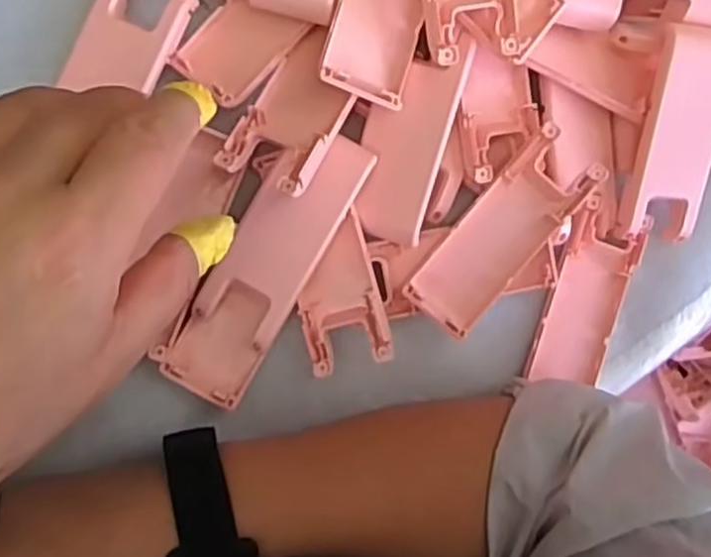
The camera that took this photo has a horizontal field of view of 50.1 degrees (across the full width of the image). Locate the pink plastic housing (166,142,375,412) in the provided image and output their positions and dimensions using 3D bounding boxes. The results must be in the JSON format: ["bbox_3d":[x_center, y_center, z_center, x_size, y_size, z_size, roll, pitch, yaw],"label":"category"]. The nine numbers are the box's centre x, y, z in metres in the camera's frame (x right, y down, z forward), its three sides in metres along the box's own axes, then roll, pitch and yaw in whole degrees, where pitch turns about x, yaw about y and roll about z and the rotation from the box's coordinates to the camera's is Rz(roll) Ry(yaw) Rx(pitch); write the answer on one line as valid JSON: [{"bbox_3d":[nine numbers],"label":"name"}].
[{"bbox_3d":[-0.039,-0.005,0.338,0.039,0.022,0.129,32,99,-8],"label":"pink plastic housing"}]

